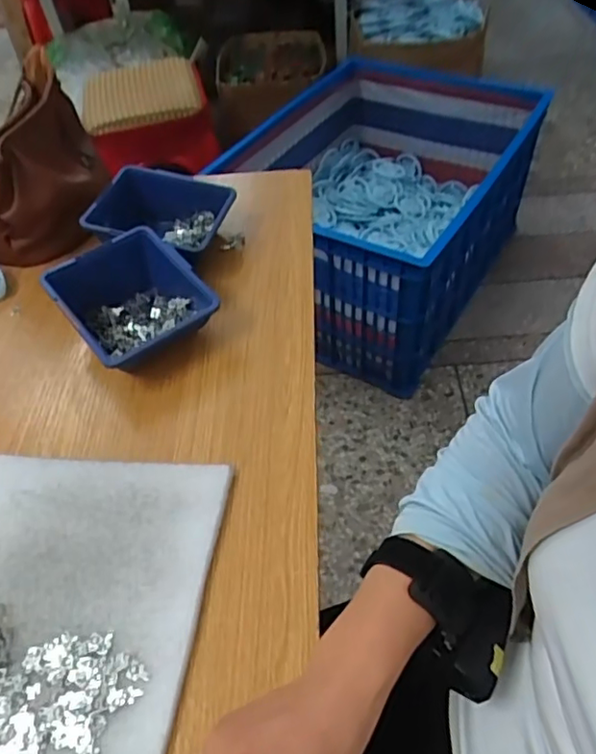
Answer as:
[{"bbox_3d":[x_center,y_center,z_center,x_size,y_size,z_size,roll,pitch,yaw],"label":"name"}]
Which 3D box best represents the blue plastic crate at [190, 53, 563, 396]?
[{"bbox_3d":[0.211,-0.447,1.573,0.598,0.408,0.784,24,54,23],"label":"blue plastic crate"}]

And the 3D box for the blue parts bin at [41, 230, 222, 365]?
[{"bbox_3d":[-0.157,-0.068,0.576,0.123,0.072,0.131,-31,53,-22],"label":"blue parts bin"}]

